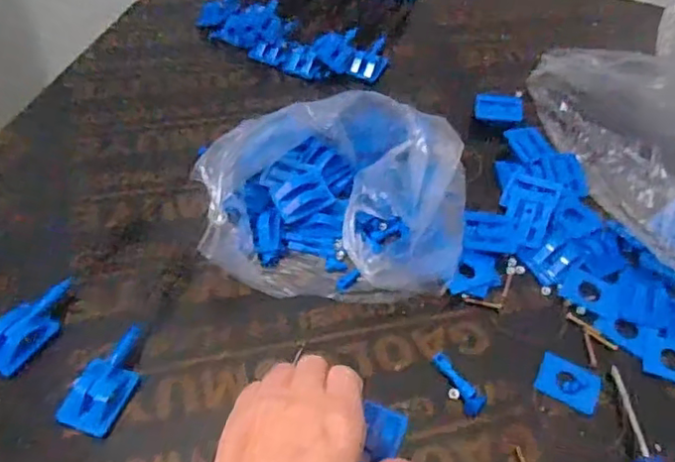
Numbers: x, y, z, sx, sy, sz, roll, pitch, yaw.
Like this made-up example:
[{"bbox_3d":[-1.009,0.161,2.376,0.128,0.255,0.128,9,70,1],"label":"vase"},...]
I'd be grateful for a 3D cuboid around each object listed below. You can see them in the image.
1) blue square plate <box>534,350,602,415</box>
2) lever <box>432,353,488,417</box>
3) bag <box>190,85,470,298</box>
[{"bbox_3d":[0.161,0.106,0.430,0.041,0.004,0.034,27,53,16],"label":"blue square plate"},{"bbox_3d":[0.084,0.103,0.421,0.018,0.004,0.049,-21,56,-21],"label":"lever"},{"bbox_3d":[0.006,-0.043,0.479,0.200,0.084,0.174,3,50,-3],"label":"bag"}]

